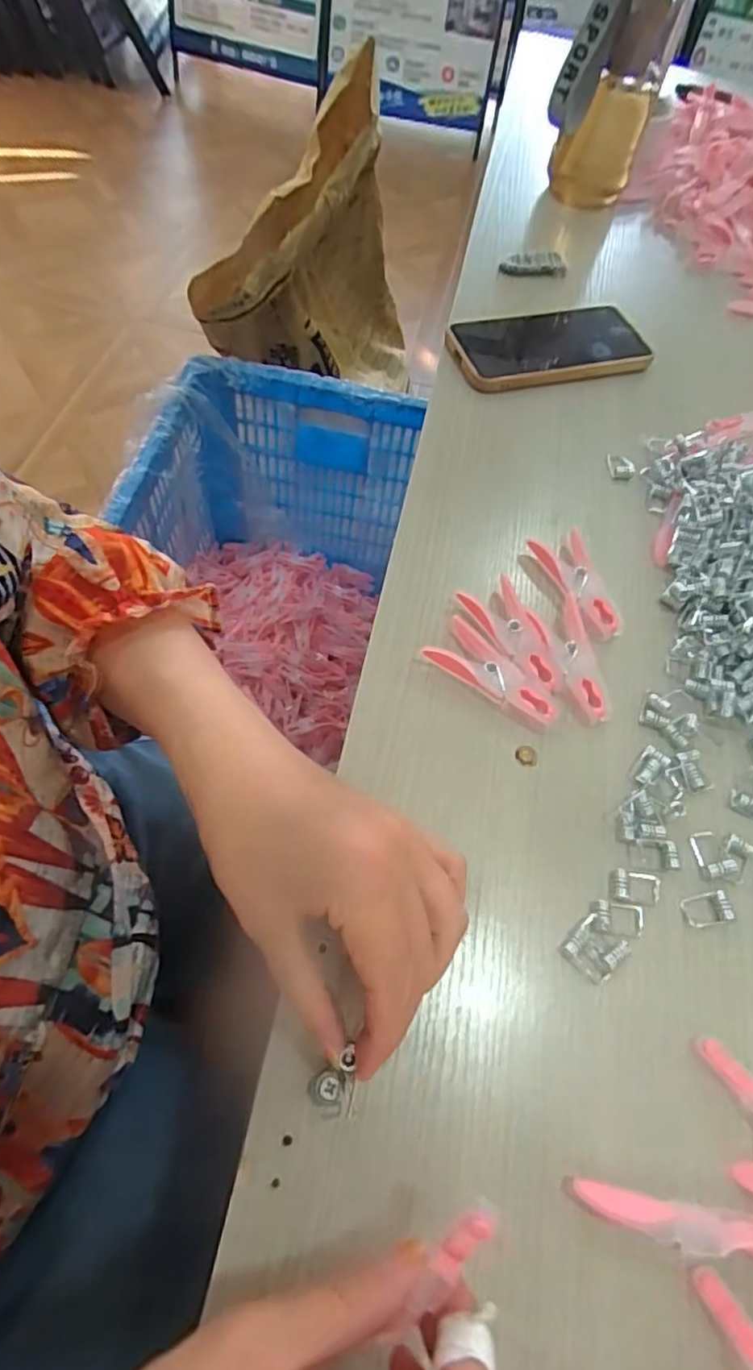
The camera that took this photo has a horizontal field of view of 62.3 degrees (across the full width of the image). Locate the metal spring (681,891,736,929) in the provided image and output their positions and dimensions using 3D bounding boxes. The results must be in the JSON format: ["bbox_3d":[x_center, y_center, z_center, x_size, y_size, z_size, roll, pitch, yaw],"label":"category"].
[{"bbox_3d":[0.157,0.106,0.296,0.022,0.005,0.014,-8,62,-11],"label":"metal spring"}]

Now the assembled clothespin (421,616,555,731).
[{"bbox_3d":[0.066,-0.008,0.342,0.076,0.014,0.032,35,63,13],"label":"assembled clothespin"}]

